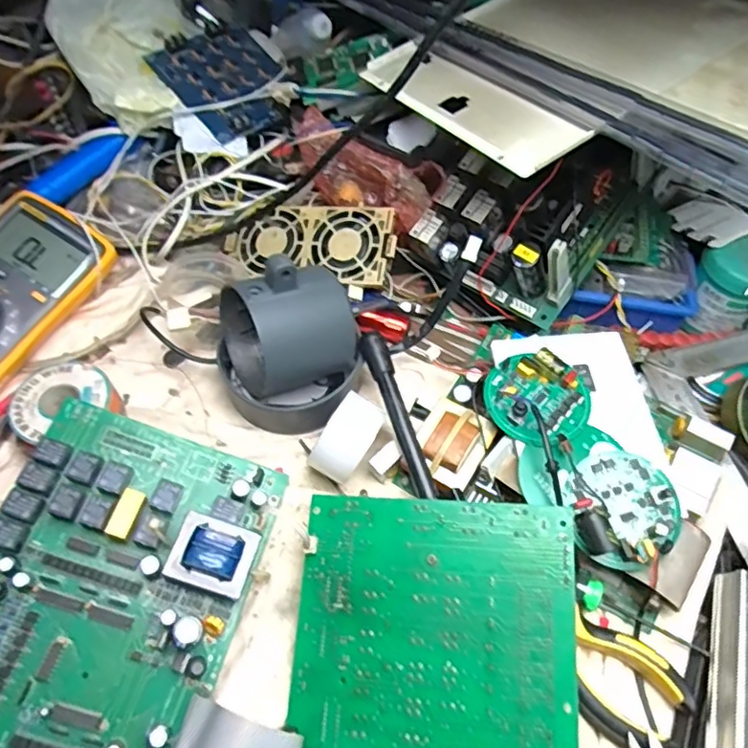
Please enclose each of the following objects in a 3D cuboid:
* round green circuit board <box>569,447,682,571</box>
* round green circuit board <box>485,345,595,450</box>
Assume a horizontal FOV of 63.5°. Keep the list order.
[{"bbox_3d":[0.159,0.083,0.380,0.066,0.016,0.070,1,58,-2],"label":"round green circuit board"},{"bbox_3d":[0.112,0.015,0.414,0.070,0.022,0.060,29,61,14],"label":"round green circuit board"}]

